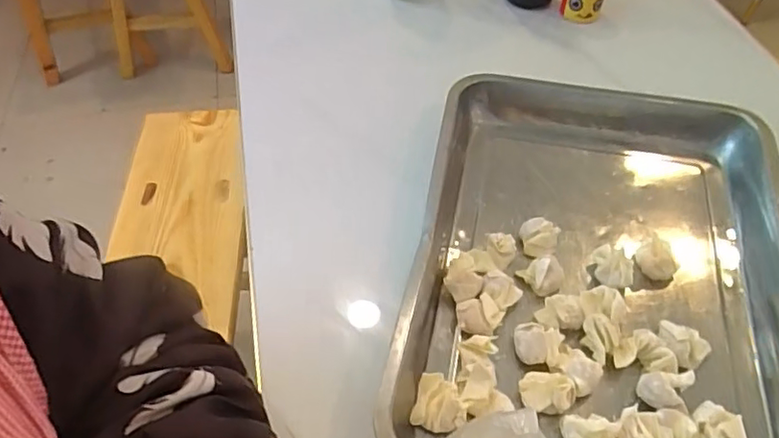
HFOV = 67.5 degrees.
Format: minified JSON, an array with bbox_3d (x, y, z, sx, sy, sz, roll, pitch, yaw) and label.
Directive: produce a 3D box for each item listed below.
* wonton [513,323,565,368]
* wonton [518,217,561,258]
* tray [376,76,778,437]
[{"bbox_3d":[0.107,0.090,0.420,0.033,0.016,0.026,15,54,12],"label":"wonton"},{"bbox_3d":[0.124,0.014,0.482,0.030,0.022,0.027,13,53,10],"label":"wonton"},{"bbox_3d":[0.172,0.042,0.452,0.306,0.059,0.362,12,53,9],"label":"tray"}]

